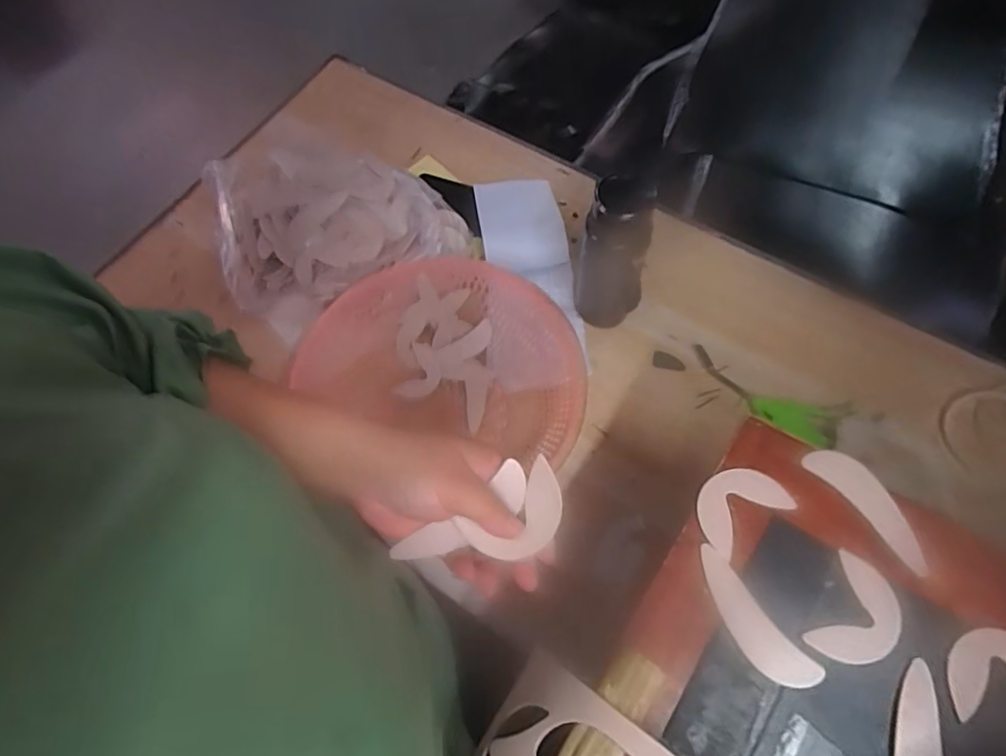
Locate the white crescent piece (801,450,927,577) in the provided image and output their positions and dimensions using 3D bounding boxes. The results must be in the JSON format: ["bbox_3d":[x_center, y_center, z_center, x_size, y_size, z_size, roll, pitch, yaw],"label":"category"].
[{"bbox_3d":[0.267,0.089,0.428,0.037,0.005,0.100,-31,64,-19],"label":"white crescent piece"}]

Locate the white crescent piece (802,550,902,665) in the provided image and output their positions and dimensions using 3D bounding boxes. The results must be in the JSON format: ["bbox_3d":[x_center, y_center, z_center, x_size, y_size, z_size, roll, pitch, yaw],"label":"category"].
[{"bbox_3d":[0.237,0.158,0.394,0.046,0.006,0.073,33,72,16],"label":"white crescent piece"}]

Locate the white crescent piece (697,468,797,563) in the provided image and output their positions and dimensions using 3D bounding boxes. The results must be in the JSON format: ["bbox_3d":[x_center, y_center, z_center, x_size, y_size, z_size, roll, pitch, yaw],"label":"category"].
[{"bbox_3d":[0.171,0.092,0.430,0.068,0.004,0.048,-35,69,-12],"label":"white crescent piece"}]

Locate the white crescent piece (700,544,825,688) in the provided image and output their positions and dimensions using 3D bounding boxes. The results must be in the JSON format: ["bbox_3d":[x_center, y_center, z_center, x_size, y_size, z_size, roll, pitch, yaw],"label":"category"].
[{"bbox_3d":[0.164,0.162,0.396,0.031,0.004,0.100,-34,63,-11],"label":"white crescent piece"}]

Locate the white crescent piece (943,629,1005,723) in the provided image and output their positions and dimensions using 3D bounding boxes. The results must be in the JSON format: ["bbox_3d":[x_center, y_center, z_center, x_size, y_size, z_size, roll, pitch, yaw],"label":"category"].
[{"bbox_3d":[0.310,0.184,0.370,0.065,0.005,0.047,-7,66,0],"label":"white crescent piece"}]

